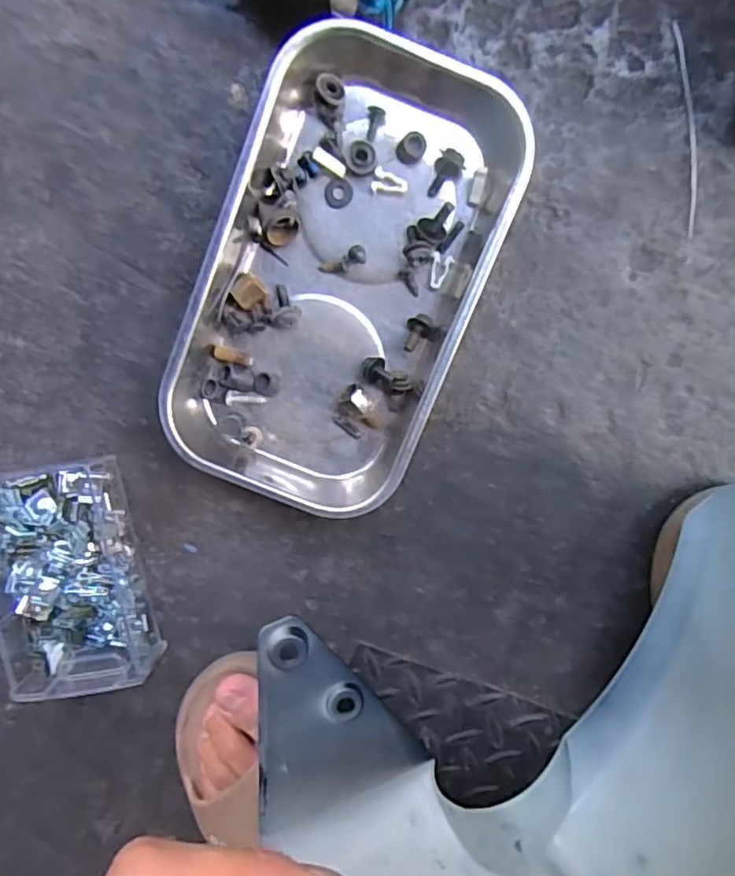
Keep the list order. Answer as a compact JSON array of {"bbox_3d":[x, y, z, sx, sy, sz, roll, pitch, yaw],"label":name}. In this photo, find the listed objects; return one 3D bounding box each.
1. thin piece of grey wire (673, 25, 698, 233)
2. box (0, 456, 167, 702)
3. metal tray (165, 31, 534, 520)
[{"bbox_3d":[0.181,-0.173,0.344,0.008,0.004,0.113,-8,98,4],"label":"thin piece of grey wire"},{"bbox_3d":[-0.189,0.091,0.388,0.085,0.040,0.142,-11,98,5],"label":"box"},{"bbox_3d":[-0.012,-0.086,0.337,0.143,0.048,0.244,22,99,0],"label":"metal tray"}]

